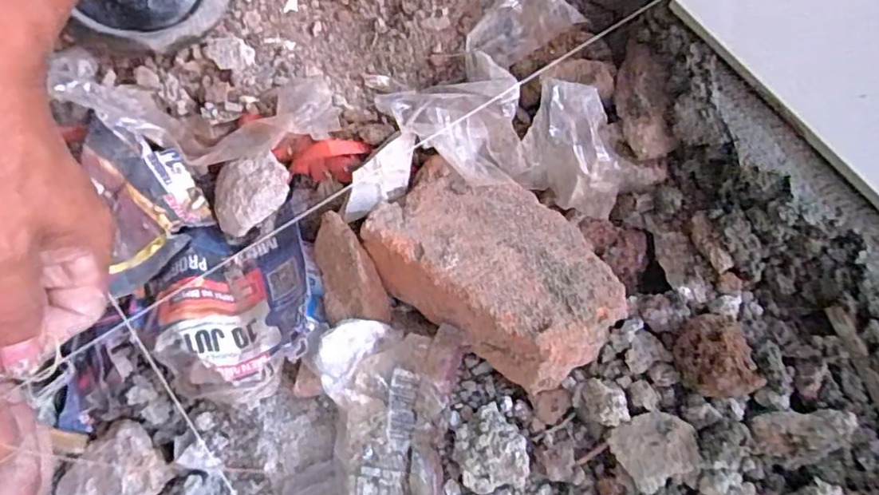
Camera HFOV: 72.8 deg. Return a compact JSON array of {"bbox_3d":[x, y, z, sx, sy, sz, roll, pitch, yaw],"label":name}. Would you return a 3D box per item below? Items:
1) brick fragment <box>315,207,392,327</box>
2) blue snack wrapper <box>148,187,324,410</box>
[{"bbox_3d":[-0.048,0.011,0.303,0.031,0.016,0.055,-16,71,-7],"label":"brick fragment"},{"bbox_3d":[-0.104,0.025,0.296,0.084,0.021,0.095,-7,70,-4],"label":"blue snack wrapper"}]

